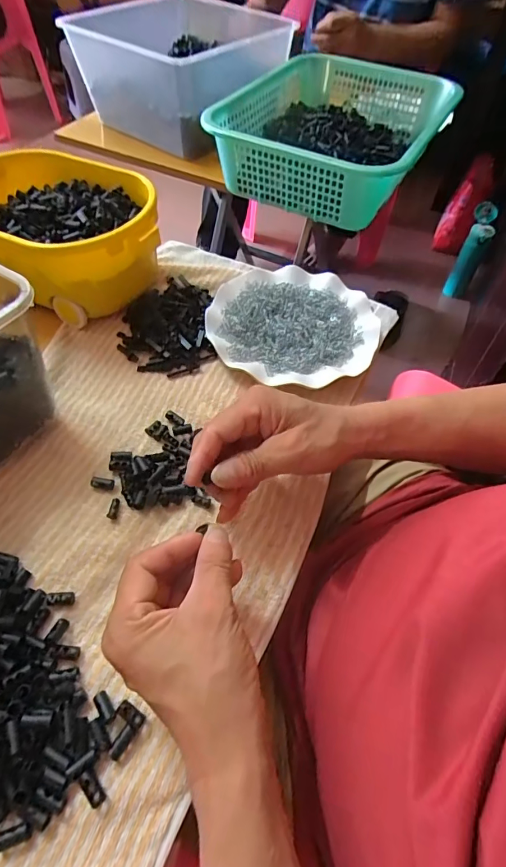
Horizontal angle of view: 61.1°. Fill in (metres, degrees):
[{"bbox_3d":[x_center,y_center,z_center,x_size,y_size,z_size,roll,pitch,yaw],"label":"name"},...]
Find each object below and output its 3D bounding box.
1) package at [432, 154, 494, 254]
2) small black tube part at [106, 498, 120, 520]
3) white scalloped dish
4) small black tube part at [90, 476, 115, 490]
[{"bbox_3d":[0.703,-0.740,1.426,0.115,0.274,0.063,34,39,21],"label":"package"},{"bbox_3d":[-0.117,0.062,0.358,0.008,0.006,0.018,6,55,3],"label":"small black tube part"},{"bbox_3d":[0.044,-0.122,0.476,0.179,0.021,0.171,1,55,-1],"label":"white scalloped dish"},{"bbox_3d":[-0.129,0.043,0.369,0.020,0.008,0.010,7,55,3],"label":"small black tube part"}]

